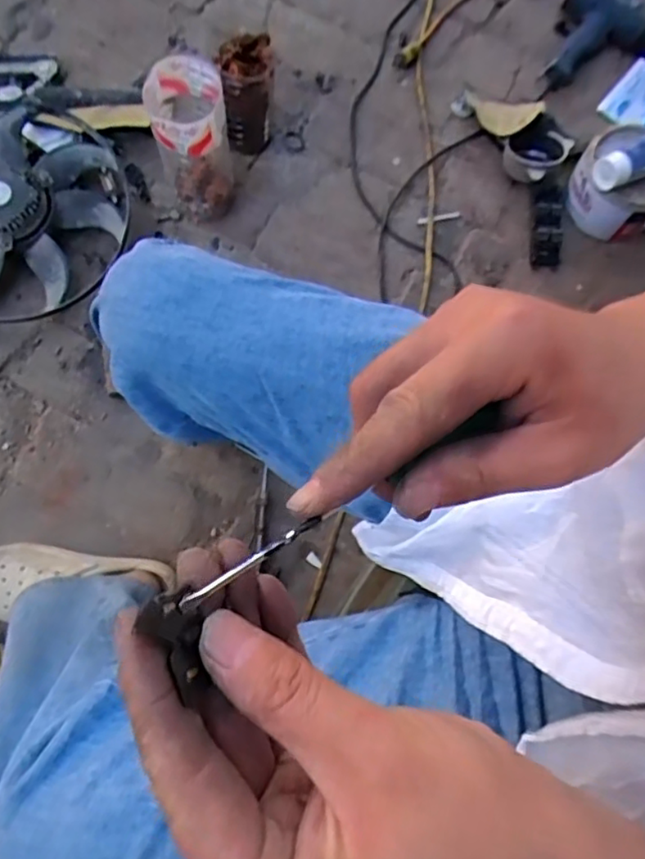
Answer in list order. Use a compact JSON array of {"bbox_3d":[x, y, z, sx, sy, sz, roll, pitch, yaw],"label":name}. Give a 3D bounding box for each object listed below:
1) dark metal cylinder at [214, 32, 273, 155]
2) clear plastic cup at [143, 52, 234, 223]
[{"bbox_3d":[-0.116,-0.514,0.990,0.085,0.160,0.097,-3,76,-4],"label":"dark metal cylinder"},{"bbox_3d":[-0.185,-0.409,0.919,0.100,0.223,0.107,1,76,-3],"label":"clear plastic cup"}]

